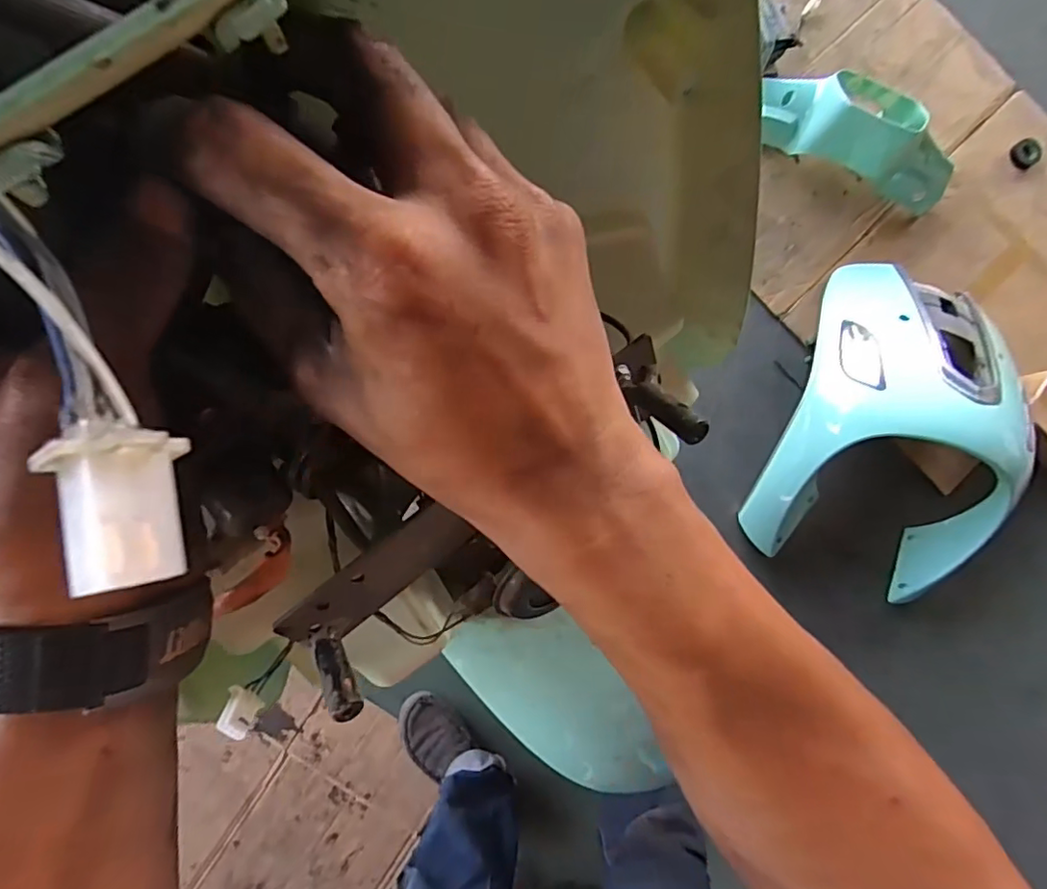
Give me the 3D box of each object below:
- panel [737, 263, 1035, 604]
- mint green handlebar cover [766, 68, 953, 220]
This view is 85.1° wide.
[{"bbox_3d":[0.701,-0.064,1.031,0.395,0.190,0.561,19,85,-3],"label":"panel"},{"bbox_3d":[0.665,-0.628,1.119,0.437,0.131,0.162,19,85,-3],"label":"mint green handlebar cover"}]

